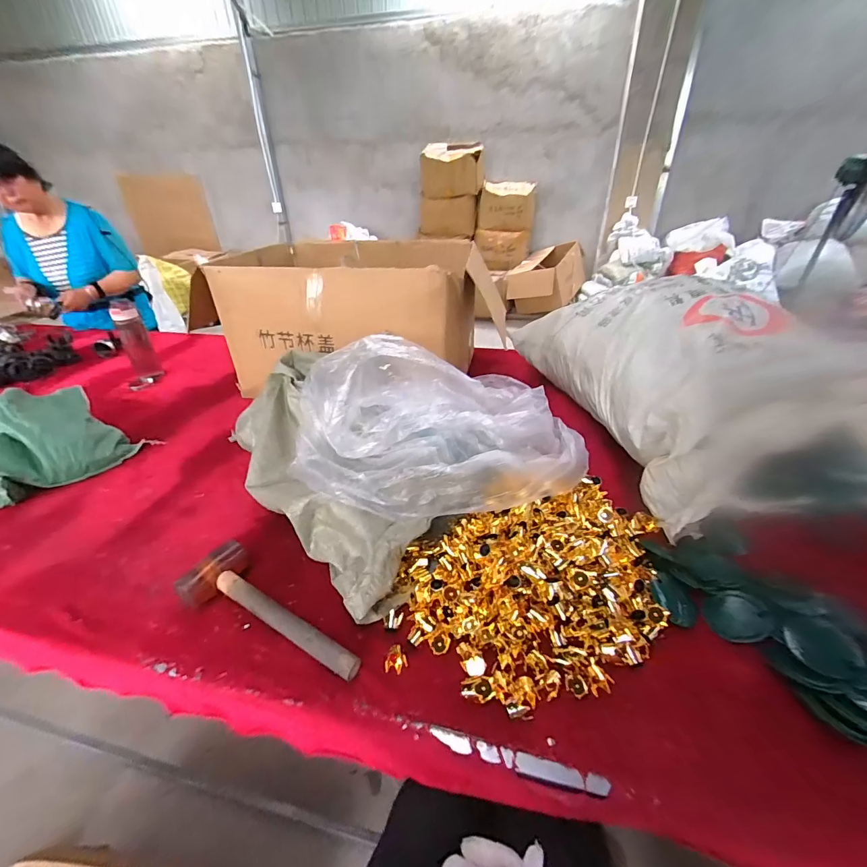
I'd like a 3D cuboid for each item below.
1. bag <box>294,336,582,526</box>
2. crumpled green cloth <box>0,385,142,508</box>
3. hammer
[{"bbox_3d":[0.012,-0.037,0.731,0.514,0.223,0.342,-9,34,-10],"label":"bag"},{"bbox_3d":[-0.933,0.002,0.900,0.286,0.143,0.332,19,39,28],"label":"crumpled green cloth"},{"bbox_3d":[-0.245,0.260,0.572,0.309,0.055,0.103,21,40,31],"label":"hammer"}]

